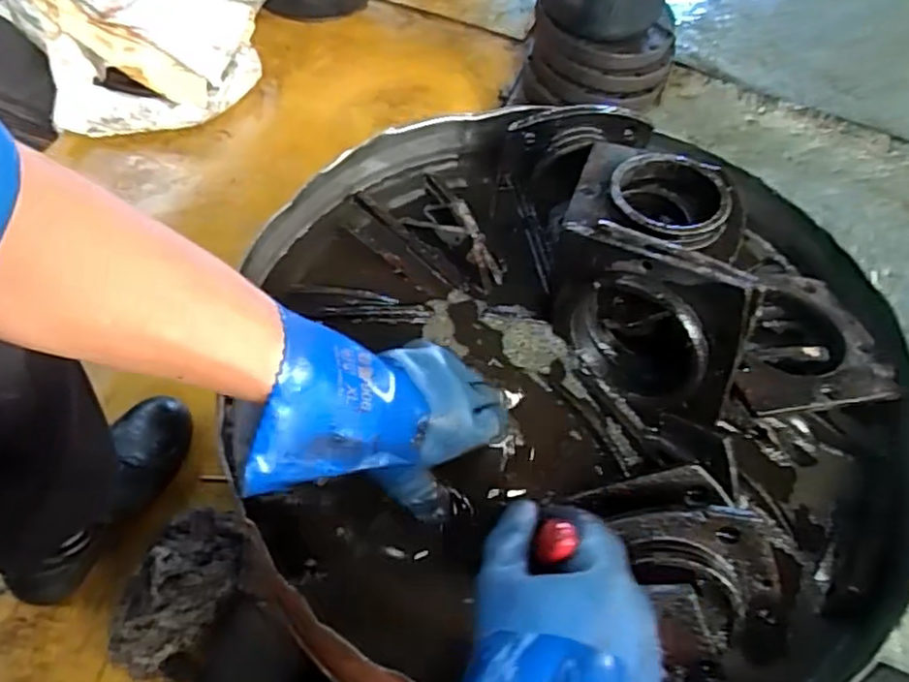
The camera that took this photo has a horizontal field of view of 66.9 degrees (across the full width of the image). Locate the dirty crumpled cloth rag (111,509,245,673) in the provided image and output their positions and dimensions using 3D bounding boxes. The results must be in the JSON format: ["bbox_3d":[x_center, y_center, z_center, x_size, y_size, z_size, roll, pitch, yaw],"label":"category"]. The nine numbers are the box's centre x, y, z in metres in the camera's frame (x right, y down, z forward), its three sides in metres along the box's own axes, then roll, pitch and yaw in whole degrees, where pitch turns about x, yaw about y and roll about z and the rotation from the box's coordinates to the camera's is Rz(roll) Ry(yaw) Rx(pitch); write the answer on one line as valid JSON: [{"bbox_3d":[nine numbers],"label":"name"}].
[{"bbox_3d":[-0.327,0.295,0.804,0.109,0.062,0.178,28,58,11],"label":"dirty crumpled cloth rag"}]

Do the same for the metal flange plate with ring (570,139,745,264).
[{"bbox_3d":[0.184,-0.132,0.619,0.143,0.044,0.130,19,56,6],"label":"metal flange plate with ring"}]

